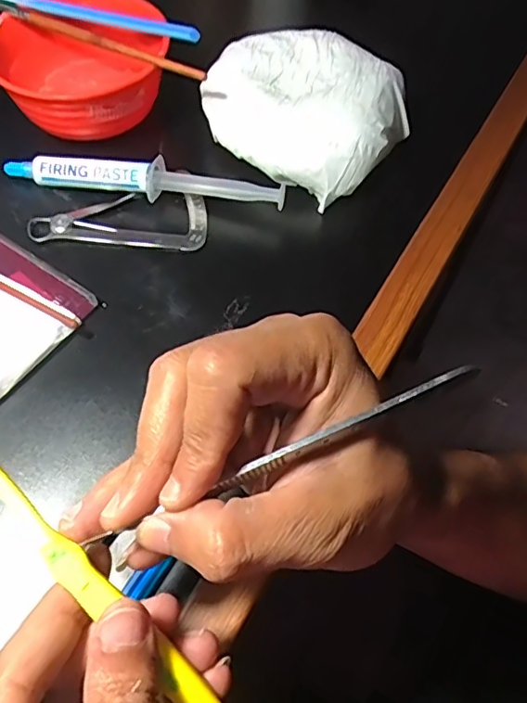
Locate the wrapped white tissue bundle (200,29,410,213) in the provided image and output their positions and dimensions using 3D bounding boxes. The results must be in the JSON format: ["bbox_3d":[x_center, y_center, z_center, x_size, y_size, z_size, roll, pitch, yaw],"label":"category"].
[{"bbox_3d":[0.024,-0.157,0.353,0.124,0.035,0.097,35,64,17],"label":"wrapped white tissue bundle"}]

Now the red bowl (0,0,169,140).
[{"bbox_3d":[-0.114,-0.178,0.352,0.115,0.050,0.092,4,59,0],"label":"red bowl"}]

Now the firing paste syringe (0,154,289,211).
[{"bbox_3d":[-0.071,-0.102,0.334,0.168,0.023,0.021,8,59,2],"label":"firing paste syringe"}]

